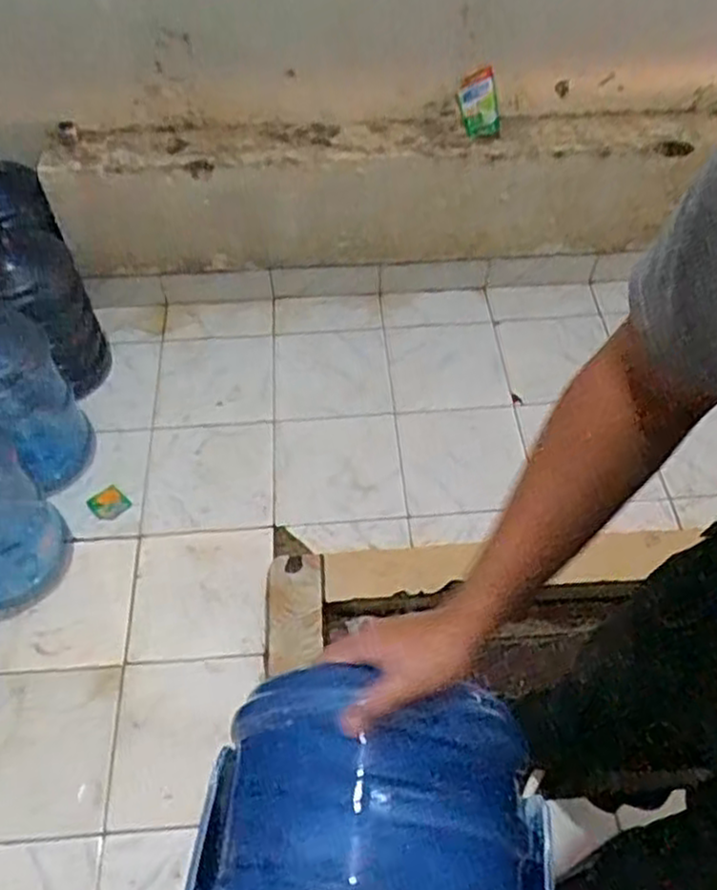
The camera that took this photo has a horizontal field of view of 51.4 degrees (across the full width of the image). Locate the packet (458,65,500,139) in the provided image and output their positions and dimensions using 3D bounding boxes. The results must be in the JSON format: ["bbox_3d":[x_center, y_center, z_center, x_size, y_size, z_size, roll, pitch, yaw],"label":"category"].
[{"bbox_3d":[0.267,-0.757,1.655,0.086,0.136,0.023,-22,30,-12],"label":"packet"}]

